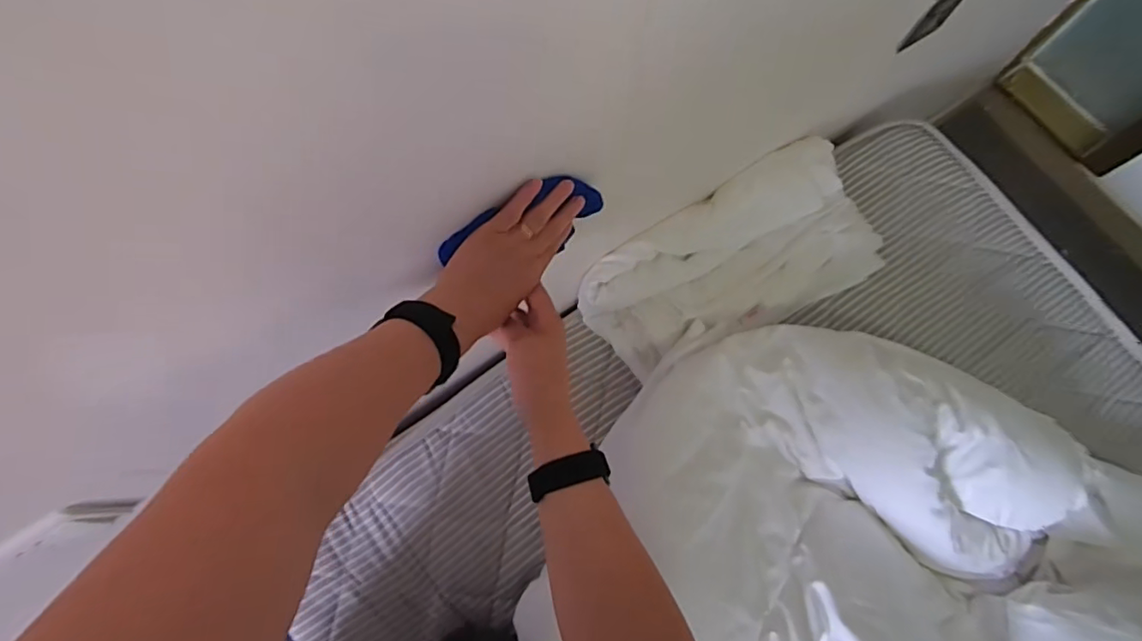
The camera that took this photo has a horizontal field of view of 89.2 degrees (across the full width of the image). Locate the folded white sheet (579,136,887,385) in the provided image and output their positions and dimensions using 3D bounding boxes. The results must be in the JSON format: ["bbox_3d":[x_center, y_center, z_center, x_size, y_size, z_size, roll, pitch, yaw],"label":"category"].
[{"bbox_3d":[0.247,-0.089,0.888,0.457,0.122,0.208,-25,75,-8],"label":"folded white sheet"}]

